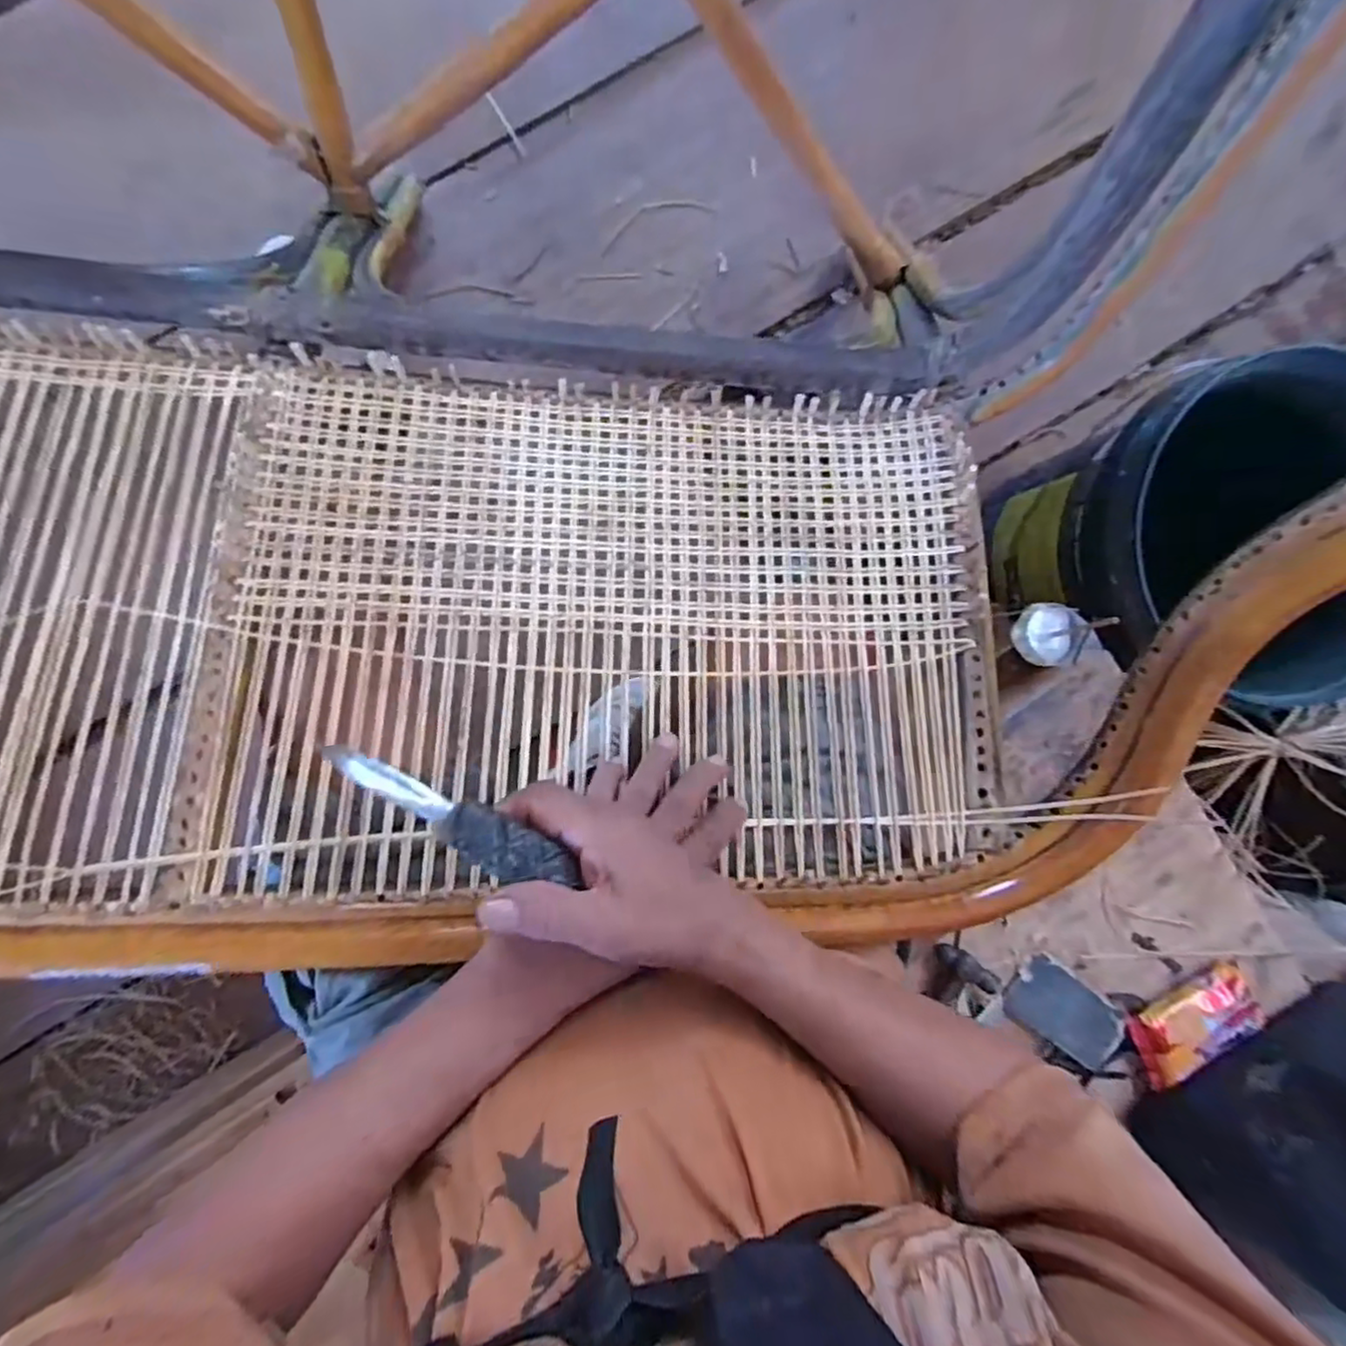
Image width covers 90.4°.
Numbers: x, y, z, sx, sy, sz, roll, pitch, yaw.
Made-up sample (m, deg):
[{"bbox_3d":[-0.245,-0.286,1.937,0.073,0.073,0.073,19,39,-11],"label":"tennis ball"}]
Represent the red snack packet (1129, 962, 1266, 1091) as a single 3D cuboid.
[{"bbox_3d":[0.454,0.302,0.574,0.114,0.027,0.063,-29,98,-2],"label":"red snack packet"}]

